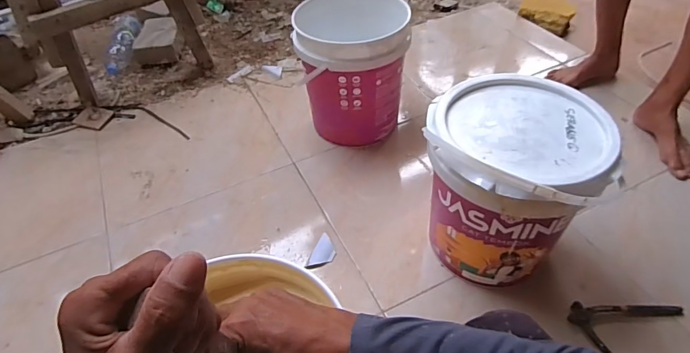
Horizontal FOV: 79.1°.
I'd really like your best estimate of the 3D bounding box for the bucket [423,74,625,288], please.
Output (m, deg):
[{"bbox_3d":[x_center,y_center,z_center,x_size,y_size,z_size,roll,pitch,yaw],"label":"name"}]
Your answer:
[{"bbox_3d":[0.299,0.023,0.792,0.263,0.332,0.279,-2,47,2],"label":"bucket"}]

